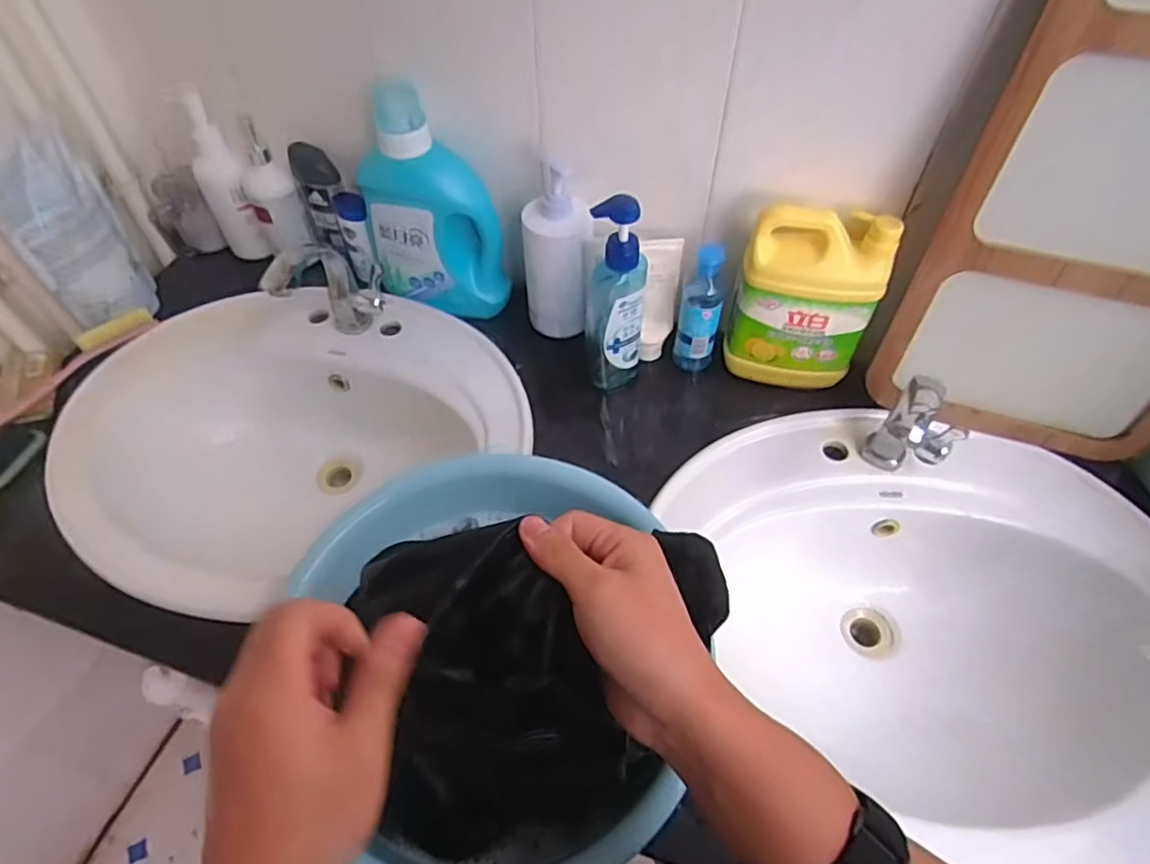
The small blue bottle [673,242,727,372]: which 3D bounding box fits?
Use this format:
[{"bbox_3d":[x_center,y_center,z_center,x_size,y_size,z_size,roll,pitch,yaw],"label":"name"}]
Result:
[{"bbox_3d":[0.150,-0.145,0.772,0.049,0.158,0.054,12,54,9],"label":"small blue bottle"}]

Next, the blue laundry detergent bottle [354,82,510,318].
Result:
[{"bbox_3d":[-0.172,-0.268,0.782,0.162,0.247,0.081,15,55,11],"label":"blue laundry detergent bottle"}]

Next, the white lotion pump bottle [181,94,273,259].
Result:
[{"bbox_3d":[-0.463,-0.324,0.860,0.057,0.216,0.067,-27,58,-18],"label":"white lotion pump bottle"}]

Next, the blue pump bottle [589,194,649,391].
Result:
[{"bbox_3d":[0.047,-0.135,0.724,0.059,0.257,0.047,6,54,5],"label":"blue pump bottle"}]

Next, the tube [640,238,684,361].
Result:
[{"bbox_3d":[0.101,-0.157,0.786,0.048,0.151,0.039,-12,54,-9],"label":"tube"}]

